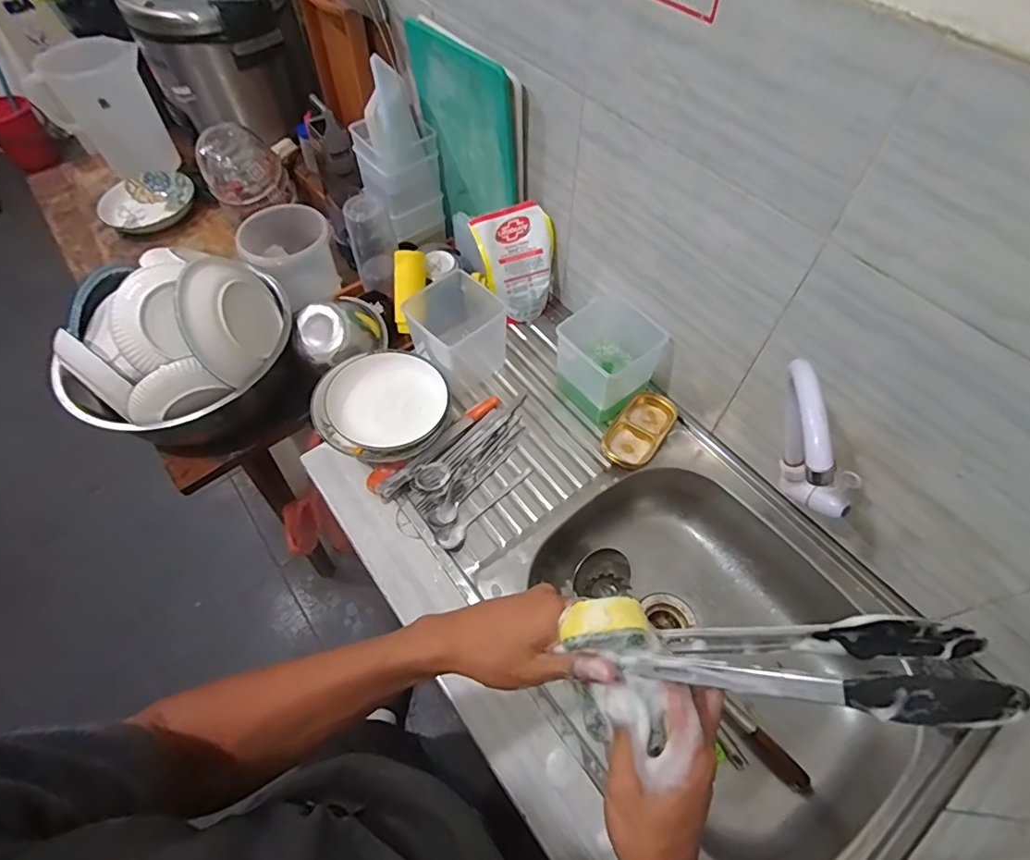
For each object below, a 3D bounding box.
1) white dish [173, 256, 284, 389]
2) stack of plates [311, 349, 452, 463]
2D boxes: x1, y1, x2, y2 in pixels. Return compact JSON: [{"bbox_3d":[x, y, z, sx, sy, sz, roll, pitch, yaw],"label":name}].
[{"bbox_3d":[-0.467,-0.183,0.849,0.050,0.183,0.161,-3,30,38],"label":"white dish"},{"bbox_3d":[-0.221,-0.038,0.874,0.209,0.064,0.202,-21,60,-13],"label":"stack of plates"}]

